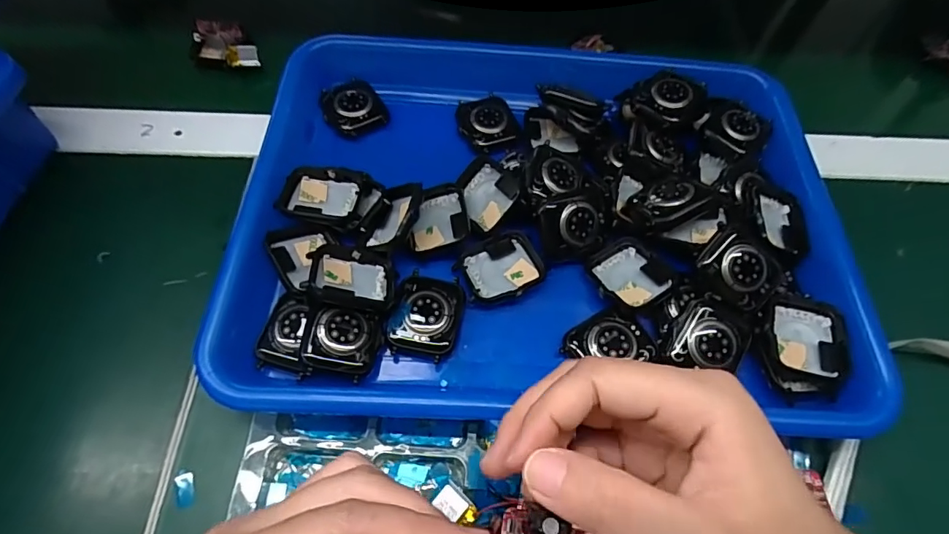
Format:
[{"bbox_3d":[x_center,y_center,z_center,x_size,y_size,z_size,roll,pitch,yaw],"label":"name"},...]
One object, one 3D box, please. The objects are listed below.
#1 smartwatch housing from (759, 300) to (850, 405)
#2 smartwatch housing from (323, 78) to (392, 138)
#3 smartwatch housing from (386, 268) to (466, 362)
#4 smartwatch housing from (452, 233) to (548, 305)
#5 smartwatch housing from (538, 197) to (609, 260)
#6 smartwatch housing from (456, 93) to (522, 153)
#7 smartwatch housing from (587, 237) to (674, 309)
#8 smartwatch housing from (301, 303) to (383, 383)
[{"bbox_3d":[0.165,0.041,0.248,0.040,0.012,0.052,10,61,4],"label":"smartwatch housing"},{"bbox_3d":[-0.079,-0.105,0.320,0.037,0.010,0.041,-28,65,-17],"label":"smartwatch housing"},{"bbox_3d":[-0.024,0.023,0.252,0.035,0.008,0.044,10,61,3],"label":"smartwatch housing"},{"bbox_3d":[0.015,0.001,0.269,0.044,0.007,0.035,-26,64,-15],"label":"smartwatch housing"},{"bbox_3d":[0.056,-0.022,0.271,0.039,0.010,0.034,-9,104,-11],"label":"smartwatch housing"},{"bbox_3d":[0.009,-0.095,0.320,0.038,0.007,0.044,-18,63,-12],"label":"smartwatch housing"},{"bbox_3d":[0.086,0.004,0.268,0.035,0.012,0.040,-24,64,-15],"label":"smartwatch housing"},{"bbox_3d":[-0.064,0.036,0.237,0.034,0.007,0.033,21,64,-18],"label":"smartwatch housing"}]

